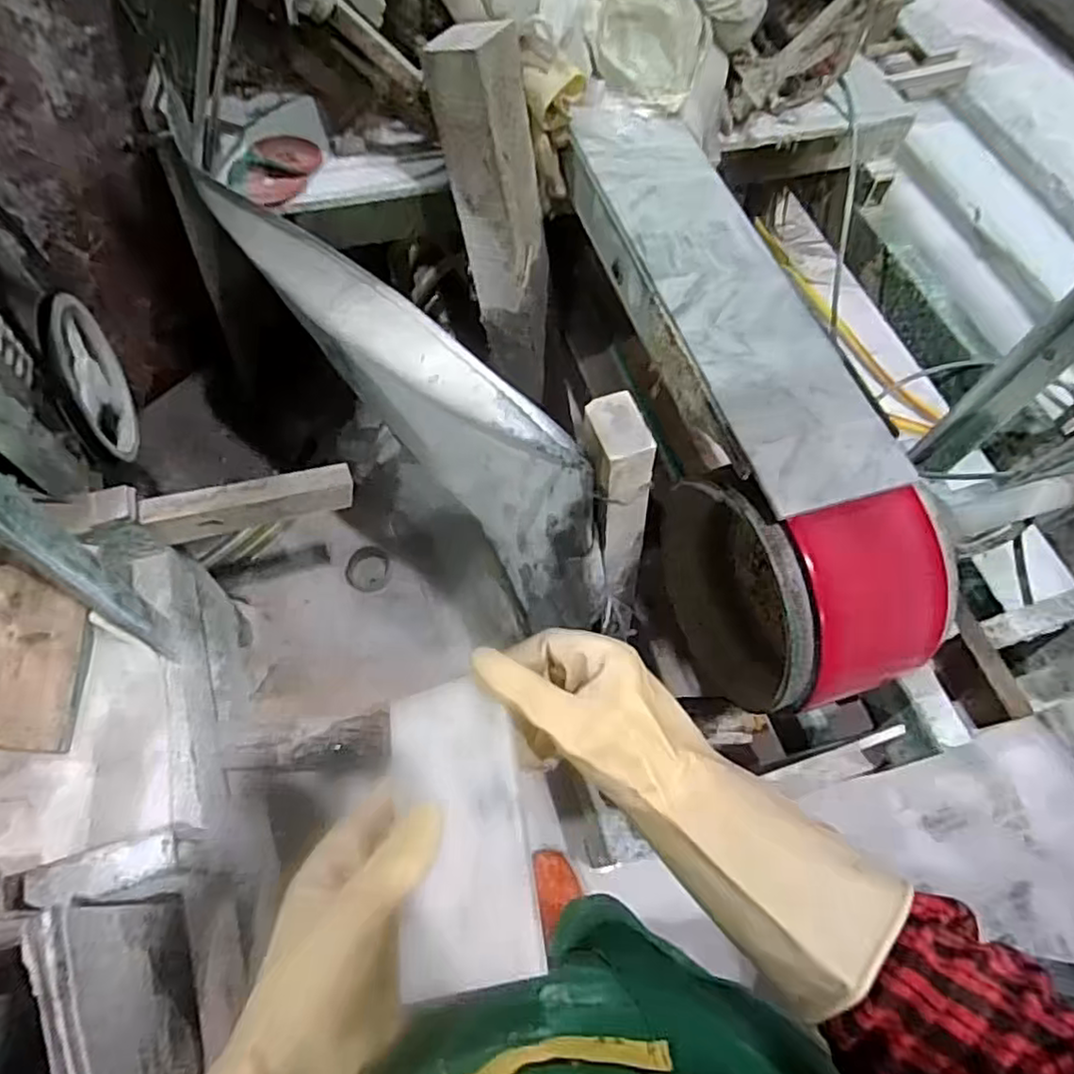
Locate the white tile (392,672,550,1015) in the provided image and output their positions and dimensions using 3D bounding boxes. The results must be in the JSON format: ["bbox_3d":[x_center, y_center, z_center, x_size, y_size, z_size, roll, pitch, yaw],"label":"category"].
[{"bbox_3d":[-0.041,0.148,0.349,0.071,0.004,0.146,-23,57,14],"label":"white tile"}]

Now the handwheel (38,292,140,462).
[{"bbox_3d":[-0.563,-0.198,0.858,0.025,0.216,0.207,-16,65,-11],"label":"handwheel"}]

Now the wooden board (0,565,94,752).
[{"bbox_3d":[-0.600,0.145,0.791,0.119,0.019,0.202,7,81,-11],"label":"wooden board"}]

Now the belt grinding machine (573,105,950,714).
[{"bbox_3d":[0.211,-0.170,0.826,0.175,0.267,0.732,-14,65,-10],"label":"belt grinding machine"}]

